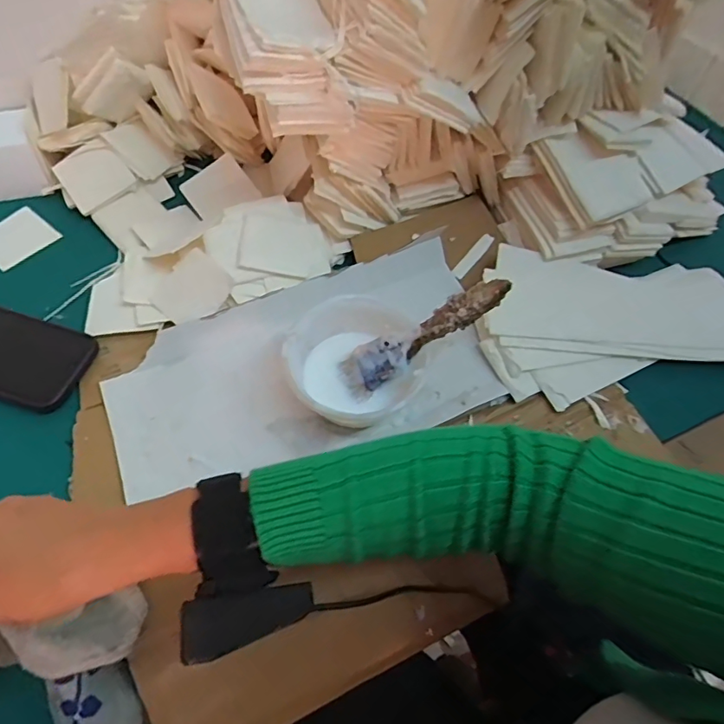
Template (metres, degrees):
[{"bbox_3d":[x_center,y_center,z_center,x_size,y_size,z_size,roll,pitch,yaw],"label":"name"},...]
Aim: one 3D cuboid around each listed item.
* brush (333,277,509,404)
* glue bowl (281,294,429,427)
[{"bbox_3d":[0.047,-0.020,0.408,0.149,0.015,0.039,-31,56,22],"label":"brush"},{"bbox_3d":[-0.005,0.004,0.429,0.101,0.062,0.106,1,57,-2],"label":"glue bowl"}]

